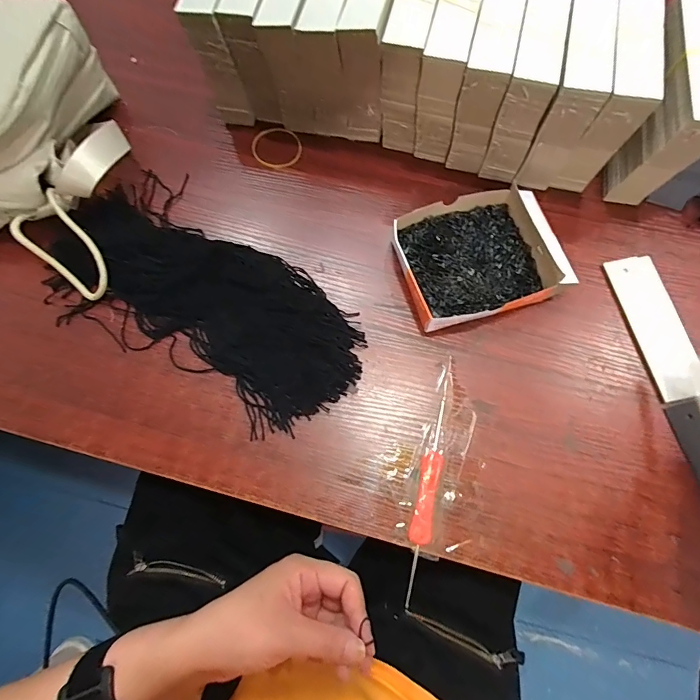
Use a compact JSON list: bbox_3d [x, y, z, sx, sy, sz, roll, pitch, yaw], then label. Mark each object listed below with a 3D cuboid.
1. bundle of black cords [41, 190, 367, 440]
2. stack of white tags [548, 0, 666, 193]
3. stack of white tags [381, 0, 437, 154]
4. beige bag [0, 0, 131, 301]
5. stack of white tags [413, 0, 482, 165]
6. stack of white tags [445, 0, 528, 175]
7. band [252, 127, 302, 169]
[{"bbox_3d":[-0.124,-0.051,0.354,0.292,0.021,0.124,37,76,13],"label":"bundle of black cords"},{"bbox_3d":[0.220,-0.219,0.349,0.042,0.105,0.125,14,73,6],"label":"stack of white tags"},{"bbox_3d":[0.056,-0.265,0.367,0.033,0.111,0.119,13,72,6],"label":"stack of white tags"},{"bbox_3d":[-0.301,-0.179,0.355,0.185,0.088,0.230,3,72,3],"label":"beige bag"},{"bbox_3d":[0.088,-0.254,0.362,0.036,0.105,0.121,14,73,6],"label":"stack of white tags"},{"bbox_3d":[0.118,-0.245,0.354,0.034,0.095,0.123,13,72,6],"label":"stack of white tags"},{"bbox_3d":[-0.074,-0.204,0.408,0.047,0.004,0.052,-33,74,-9],"label":"band"}]

